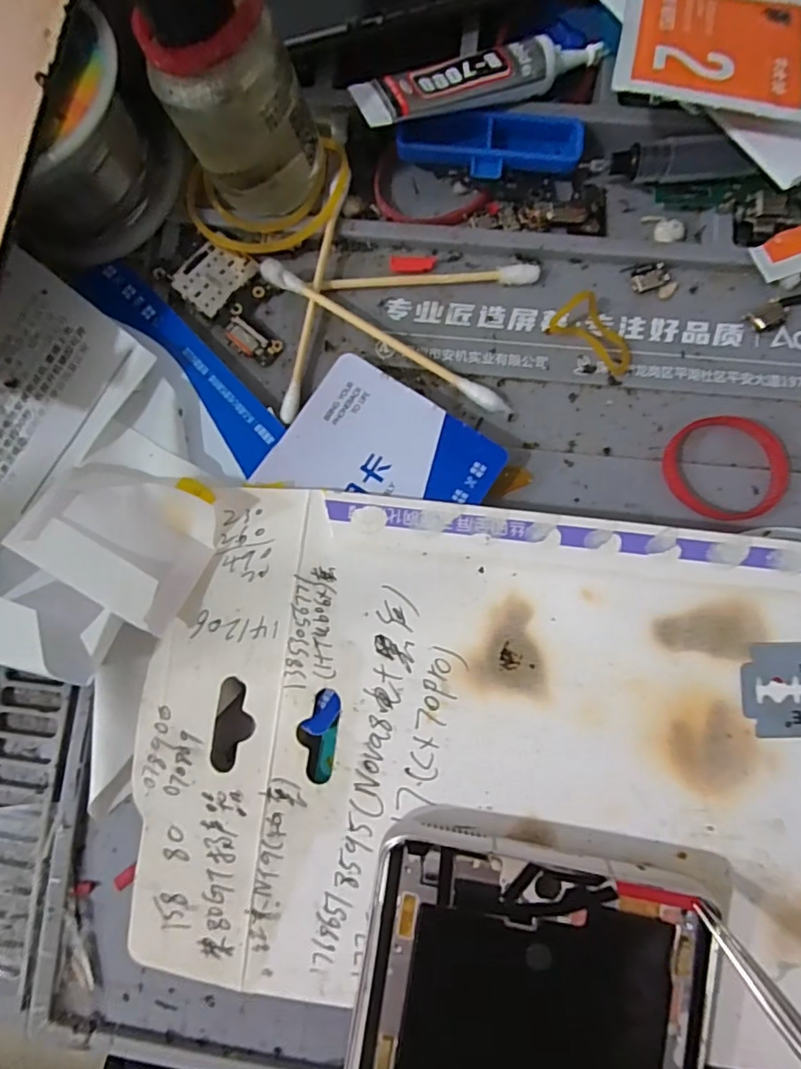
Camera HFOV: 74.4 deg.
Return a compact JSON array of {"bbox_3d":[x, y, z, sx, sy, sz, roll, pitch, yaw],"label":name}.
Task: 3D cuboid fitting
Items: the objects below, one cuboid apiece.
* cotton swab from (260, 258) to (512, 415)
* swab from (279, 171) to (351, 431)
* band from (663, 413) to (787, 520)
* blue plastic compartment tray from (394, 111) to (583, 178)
[{"bbox_3d":[-0.004,-0.053,0.144,0.076,0.011,0.006,29,84,6],"label":"cotton swab"},{"bbox_3d":[-0.024,-0.065,0.147,0.004,0.004,0.071,12,82,3],"label":"swab"},{"bbox_3d":[0.085,-0.017,0.141,0.026,0.004,0.028,-13,82,0],"label":"band"},{"bbox_3d":[0.025,-0.109,0.150,0.052,0.008,0.018,3,82,2],"label":"blue plastic compartment tray"}]

